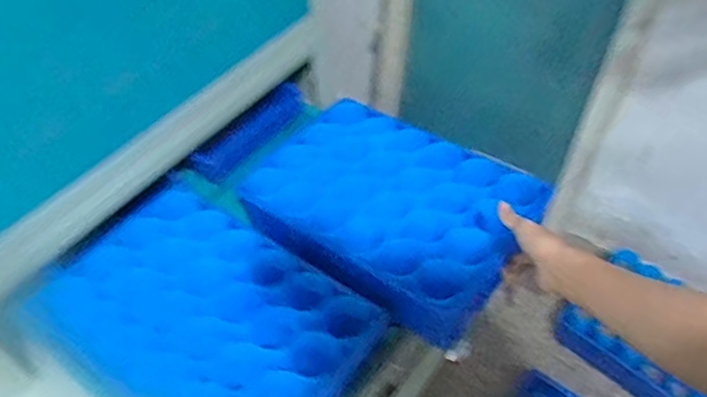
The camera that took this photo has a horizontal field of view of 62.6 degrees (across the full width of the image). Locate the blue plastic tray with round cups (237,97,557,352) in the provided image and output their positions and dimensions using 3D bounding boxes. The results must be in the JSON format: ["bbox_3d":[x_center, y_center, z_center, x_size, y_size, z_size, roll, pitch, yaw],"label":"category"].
[{"bbox_3d":[0.041,0.000,0.850,0.396,0.057,0.280,29,56,24],"label":"blue plastic tray with round cups"}]

